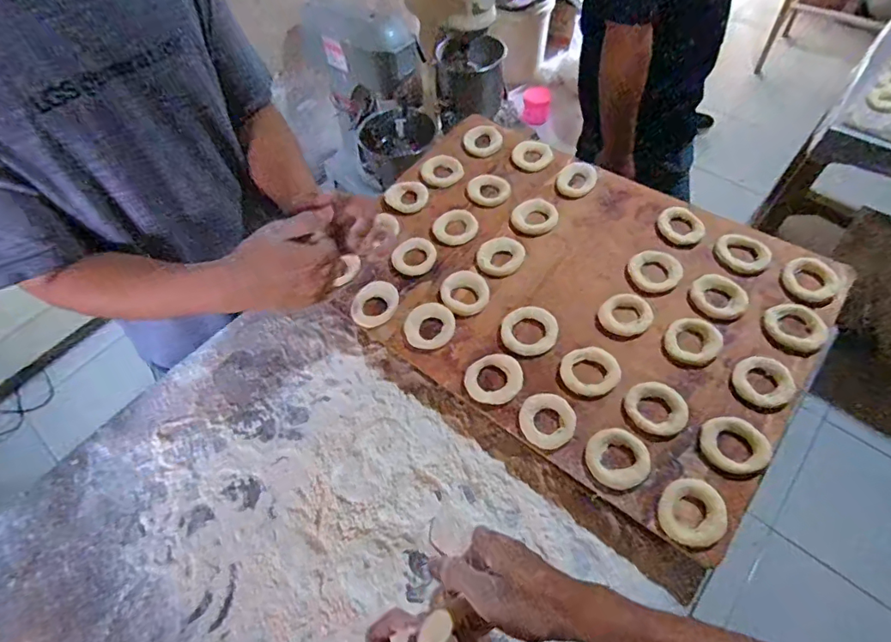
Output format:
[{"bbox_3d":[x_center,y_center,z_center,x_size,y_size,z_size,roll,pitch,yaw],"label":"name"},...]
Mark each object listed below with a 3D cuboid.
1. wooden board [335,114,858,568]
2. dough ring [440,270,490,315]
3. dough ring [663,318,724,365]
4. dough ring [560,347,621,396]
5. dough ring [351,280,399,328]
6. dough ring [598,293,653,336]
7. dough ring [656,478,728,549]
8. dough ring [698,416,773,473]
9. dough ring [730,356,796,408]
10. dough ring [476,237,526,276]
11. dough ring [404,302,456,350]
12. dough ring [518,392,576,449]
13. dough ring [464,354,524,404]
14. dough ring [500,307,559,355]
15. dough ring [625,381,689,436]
[{"bbox_3d":[0.150,-0.057,0.633,0.569,0.033,0.403,33,66,21],"label":"wooden board"},{"bbox_3d":[0.026,-0.037,0.633,0.061,0.009,0.062,-2,58,3],"label":"dough ring"},{"bbox_3d":[0.284,0.023,0.561,0.059,0.013,0.053,-23,60,-11],"label":"dough ring"},{"bbox_3d":[0.165,0.057,0.558,0.062,0.008,0.059,-2,58,3],"label":"dough ring"},{"bbox_3d":[-0.091,-0.022,0.631,0.064,0.013,0.056,-24,60,-11],"label":"dough ring"},{"bbox_3d":[0.220,-0.008,0.597,0.059,0.013,0.057,-2,58,3],"label":"dough ring"},{"bbox_3d":[0.238,0.185,0.472,0.059,0.014,0.060,-2,58,3],"label":"dough ring"},{"bbox_3d":[0.293,0.123,0.494,0.056,0.017,0.060,-2,58,3],"label":"dough ring"},{"bbox_3d":[0.343,0.064,0.524,0.054,0.020,0.054,-2,58,3],"label":"dough ring"},{"bbox_3d":[0.075,-0.087,0.660,0.066,0.013,0.051,-20,59,-9],"label":"dough ring"},{"bbox_3d":[-0.020,0.005,0.614,0.062,0.008,0.061,-2,58,3],"label":"dough ring"},{"bbox_3d":[0.112,0.108,0.533,0.058,0.011,0.057,-2,58,3],"label":"dough ring"},{"bbox_3d":[0.057,0.068,0.567,0.066,0.007,0.056,-16,59,-7],"label":"dough ring"},{"bbox_3d":[0.102,0.011,0.589,0.068,0.010,0.058,-9,58,-2],"label":"dough ring"},{"bbox_3d":[0.225,0.093,0.522,0.061,0.014,0.053,12,60,11],"label":"dough ring"}]

